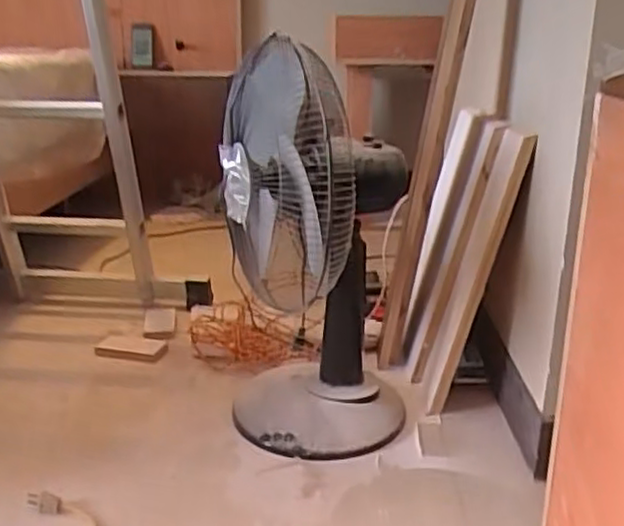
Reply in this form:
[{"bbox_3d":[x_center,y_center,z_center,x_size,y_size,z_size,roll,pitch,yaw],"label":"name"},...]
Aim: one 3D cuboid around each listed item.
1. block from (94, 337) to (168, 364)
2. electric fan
[{"bbox_3d":[-0.379,0.177,1.439,0.146,0.017,0.082,4,19,9],"label":"block"},{"bbox_3d":[0.003,-0.016,1.144,0.293,0.607,0.384,2,17,4],"label":"electric fan"}]

